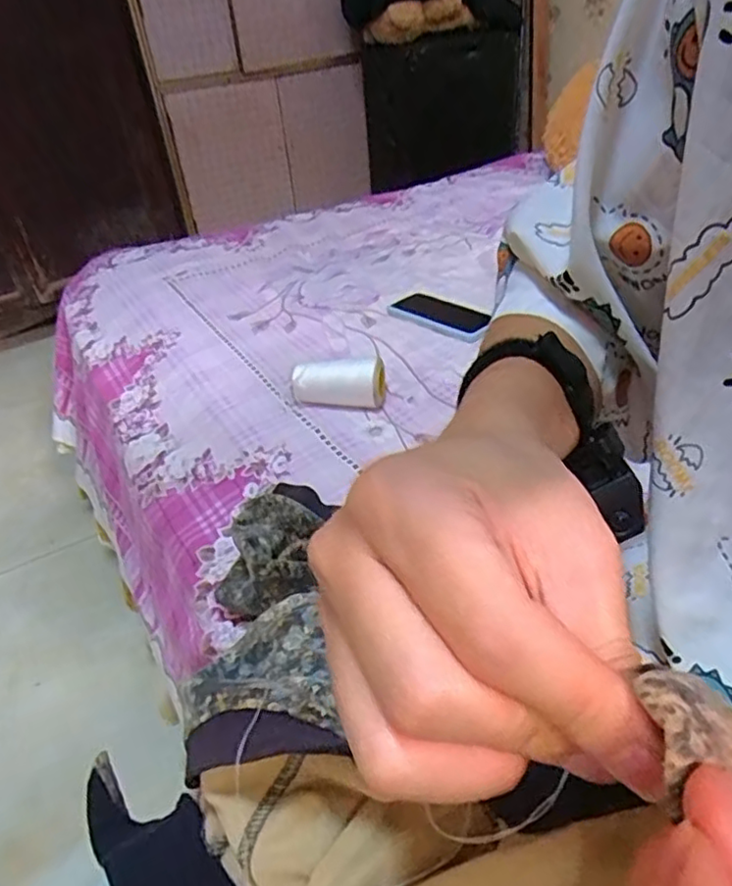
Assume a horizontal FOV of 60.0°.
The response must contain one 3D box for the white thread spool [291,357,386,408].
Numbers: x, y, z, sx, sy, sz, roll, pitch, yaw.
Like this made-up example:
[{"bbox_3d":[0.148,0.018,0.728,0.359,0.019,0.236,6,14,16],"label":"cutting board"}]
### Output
[{"bbox_3d":[-0.032,-0.077,0.786,0.110,0.049,0.048,2,38,11],"label":"white thread spool"}]

